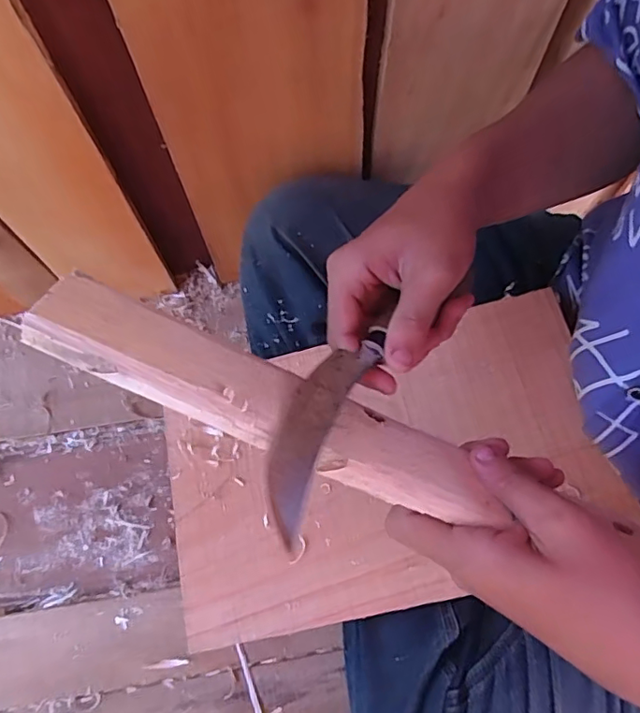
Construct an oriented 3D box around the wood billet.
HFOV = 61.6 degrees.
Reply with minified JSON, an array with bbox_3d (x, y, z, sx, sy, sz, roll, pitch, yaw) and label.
[{"bbox_3d":[-0.019,0.025,0.259,0.230,0.021,0.043,25,73,-9],"label":"wood billet"}]

